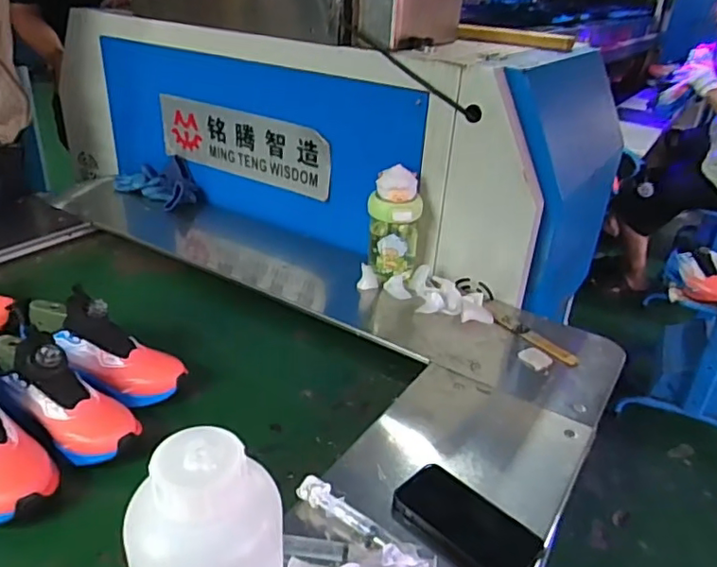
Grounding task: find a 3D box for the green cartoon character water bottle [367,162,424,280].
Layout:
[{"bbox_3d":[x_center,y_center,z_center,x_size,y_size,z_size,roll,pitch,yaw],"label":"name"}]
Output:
[{"bbox_3d":[0.062,-0.100,1.012,0.092,0.189,0.075,4,29,3],"label":"green cartoon character water bottle"}]

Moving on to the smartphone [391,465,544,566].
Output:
[{"bbox_3d":[0.109,0.246,0.599,0.148,0.012,0.079,23,35,32],"label":"smartphone"}]

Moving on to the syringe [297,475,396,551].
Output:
[{"bbox_3d":[-0.012,0.237,0.594,0.114,0.028,0.022,20,34,28],"label":"syringe"}]

